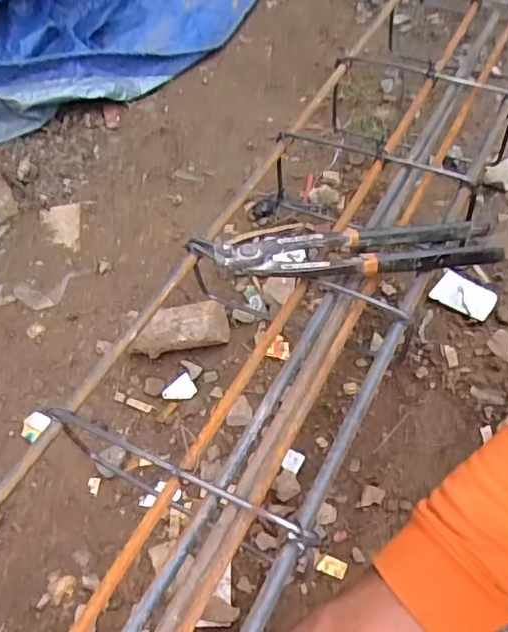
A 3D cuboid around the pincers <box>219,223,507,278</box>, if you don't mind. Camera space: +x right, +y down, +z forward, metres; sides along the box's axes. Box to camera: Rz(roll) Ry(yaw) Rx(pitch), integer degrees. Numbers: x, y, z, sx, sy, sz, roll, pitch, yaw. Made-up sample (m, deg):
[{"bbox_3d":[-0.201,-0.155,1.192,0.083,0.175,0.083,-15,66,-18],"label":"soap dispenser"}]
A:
[{"bbox_3d":[0.081,-0.051,0.442,0.216,0.032,0.036,-7,55,-2],"label":"pincers"}]

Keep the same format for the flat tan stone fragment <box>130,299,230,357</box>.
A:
[{"bbox_3d":[-0.085,0.018,0.651,0.113,0.050,0.045,-7,52,1],"label":"flat tan stone fragment"}]

